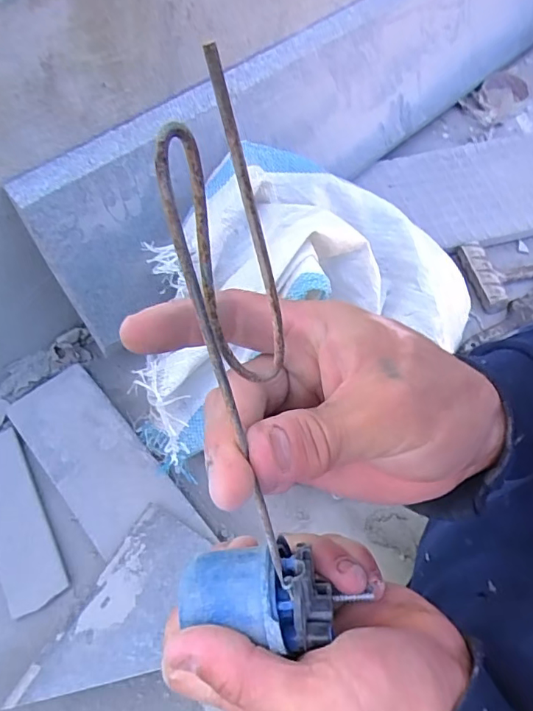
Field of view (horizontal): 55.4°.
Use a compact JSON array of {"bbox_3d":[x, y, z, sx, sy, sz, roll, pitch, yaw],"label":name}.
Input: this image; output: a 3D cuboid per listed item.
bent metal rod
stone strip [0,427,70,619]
[{"bbox_3d":[-0.006,0.008,0.156,0.026,0.173,0.010,-14,30,-10],"label":"bent metal rod"},{"bbox_3d":[-0.256,0.162,0.512,0.056,0.007,0.182,-26,64,-16],"label":"stone strip"}]

